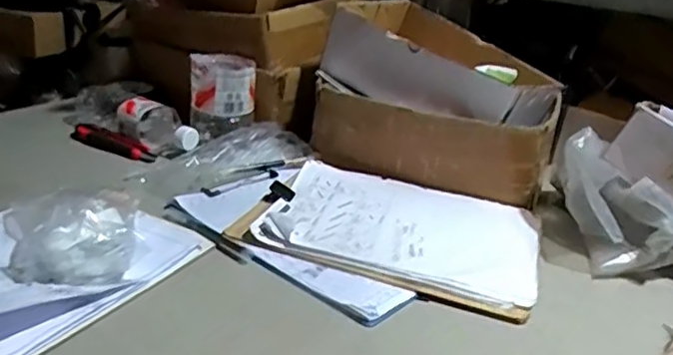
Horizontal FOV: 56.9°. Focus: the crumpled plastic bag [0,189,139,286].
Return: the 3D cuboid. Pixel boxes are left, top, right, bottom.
[{"bbox_3d":[-0.267,0.052,0.622,0.126,0.054,0.142,-3,25,-21],"label":"crumpled plastic bag"}]

